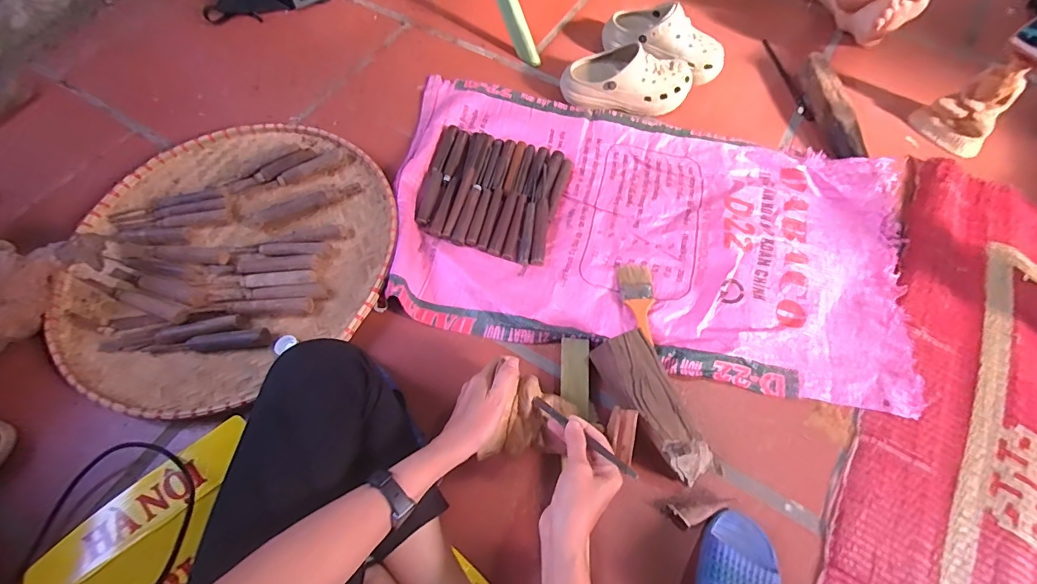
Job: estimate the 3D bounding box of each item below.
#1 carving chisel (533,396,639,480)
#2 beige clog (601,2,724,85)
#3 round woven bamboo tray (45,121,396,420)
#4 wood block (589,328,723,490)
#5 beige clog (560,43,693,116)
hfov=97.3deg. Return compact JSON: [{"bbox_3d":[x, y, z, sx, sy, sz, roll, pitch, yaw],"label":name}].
[{"bbox_3d":[0.074,0.164,0.518,0.140,0.007,0.010,33,68,20],"label":"carving chisel"},{"bbox_3d":[0.280,-0.484,0.879,0.239,0.096,0.106,30,68,13],"label":"beige clog"},{"bbox_3d":[-0.440,-0.070,0.709,0.480,0.044,0.490,0,60,1],"label":"round woven bamboo tray"},{"bbox_3d":[0.177,0.146,0.585,0.089,0.063,0.199,-32,69,-15],"label":"wood block"},{"bbox_3d":[0.200,-0.394,0.840,0.235,0.081,0.103,5,65,2],"label":"beige clog"}]

